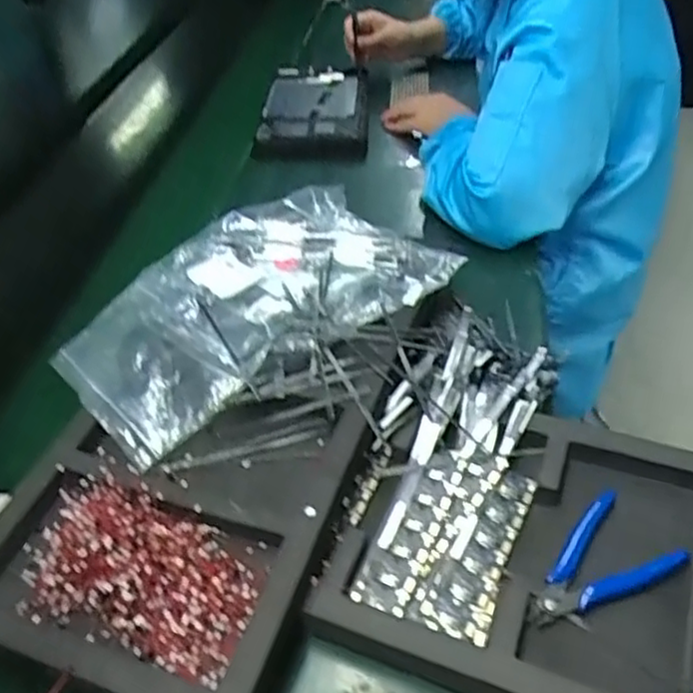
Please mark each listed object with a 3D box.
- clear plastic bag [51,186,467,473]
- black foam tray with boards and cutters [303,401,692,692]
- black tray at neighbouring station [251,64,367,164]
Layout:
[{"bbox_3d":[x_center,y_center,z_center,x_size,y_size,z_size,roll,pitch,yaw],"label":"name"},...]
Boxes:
[{"bbox_3d":[-0.086,-0.035,0.639,0.334,0.059,0.232,-31,49,-24],"label":"clear plastic bag"},{"bbox_3d":[0.128,0.135,0.480,0.253,0.032,0.209,14,47,19],"label":"black foam tray with boards and cutters"},{"bbox_3d":[-0.043,-0.339,0.994,0.156,0.052,0.199,2,44,8],"label":"black tray at neighbouring station"}]

